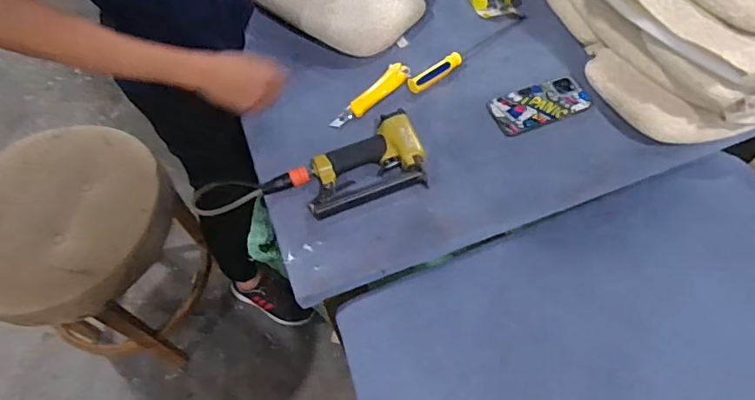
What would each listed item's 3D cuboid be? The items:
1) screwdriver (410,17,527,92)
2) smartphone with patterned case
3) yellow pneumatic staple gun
[{"bbox_3d":[0.170,-0.278,0.925,0.296,0.023,0.029,-38,64,-18],"label":"screwdriver"},{"bbox_3d":[0.276,-0.164,0.857,0.162,0.015,0.081,-19,60,-8],"label":"smartphone with patterned case"},{"bbox_3d":[-0.030,-0.053,0.805,0.210,0.050,0.134,-22,62,-9],"label":"yellow pneumatic staple gun"}]

